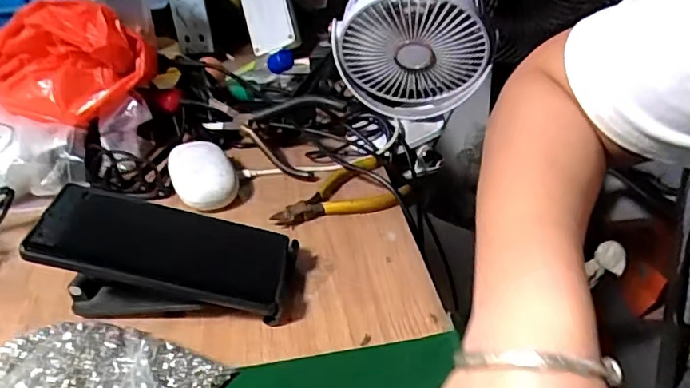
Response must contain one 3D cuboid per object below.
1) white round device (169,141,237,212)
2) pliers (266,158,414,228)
[{"bbox_3d":[-0.131,-0.018,0.523,0.055,0.034,0.089,-17,35,-18],"label":"white round device"},{"bbox_3d":[-0.004,0.000,0.501,0.125,0.012,0.073,-20,36,-22],"label":"pliers"}]

